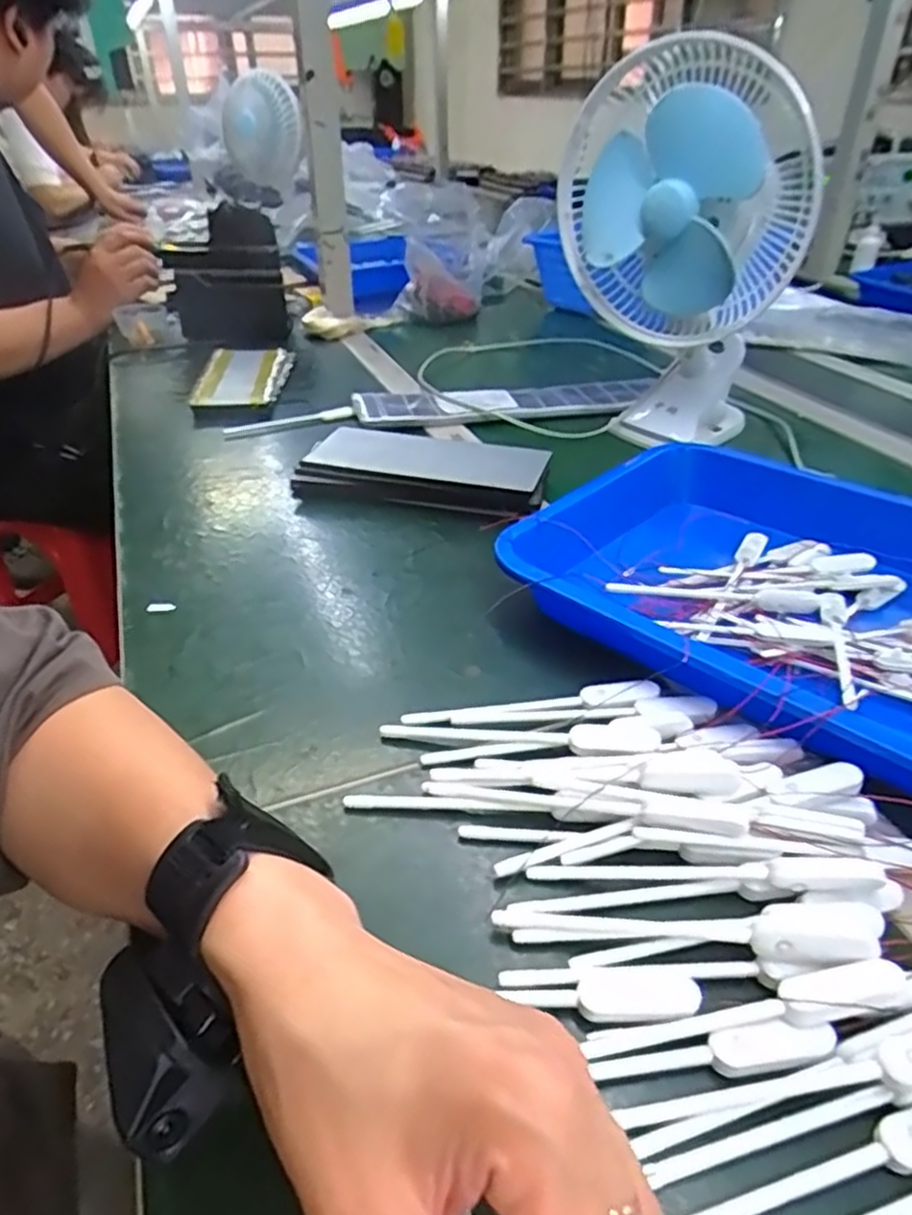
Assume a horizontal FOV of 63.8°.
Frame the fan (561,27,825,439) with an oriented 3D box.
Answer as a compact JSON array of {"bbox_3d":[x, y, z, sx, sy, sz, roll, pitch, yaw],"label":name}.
[{"bbox_3d":[0.191,-0.321,0.668,0.221,0.324,0.130,25,52,15],"label":"fan"}]

